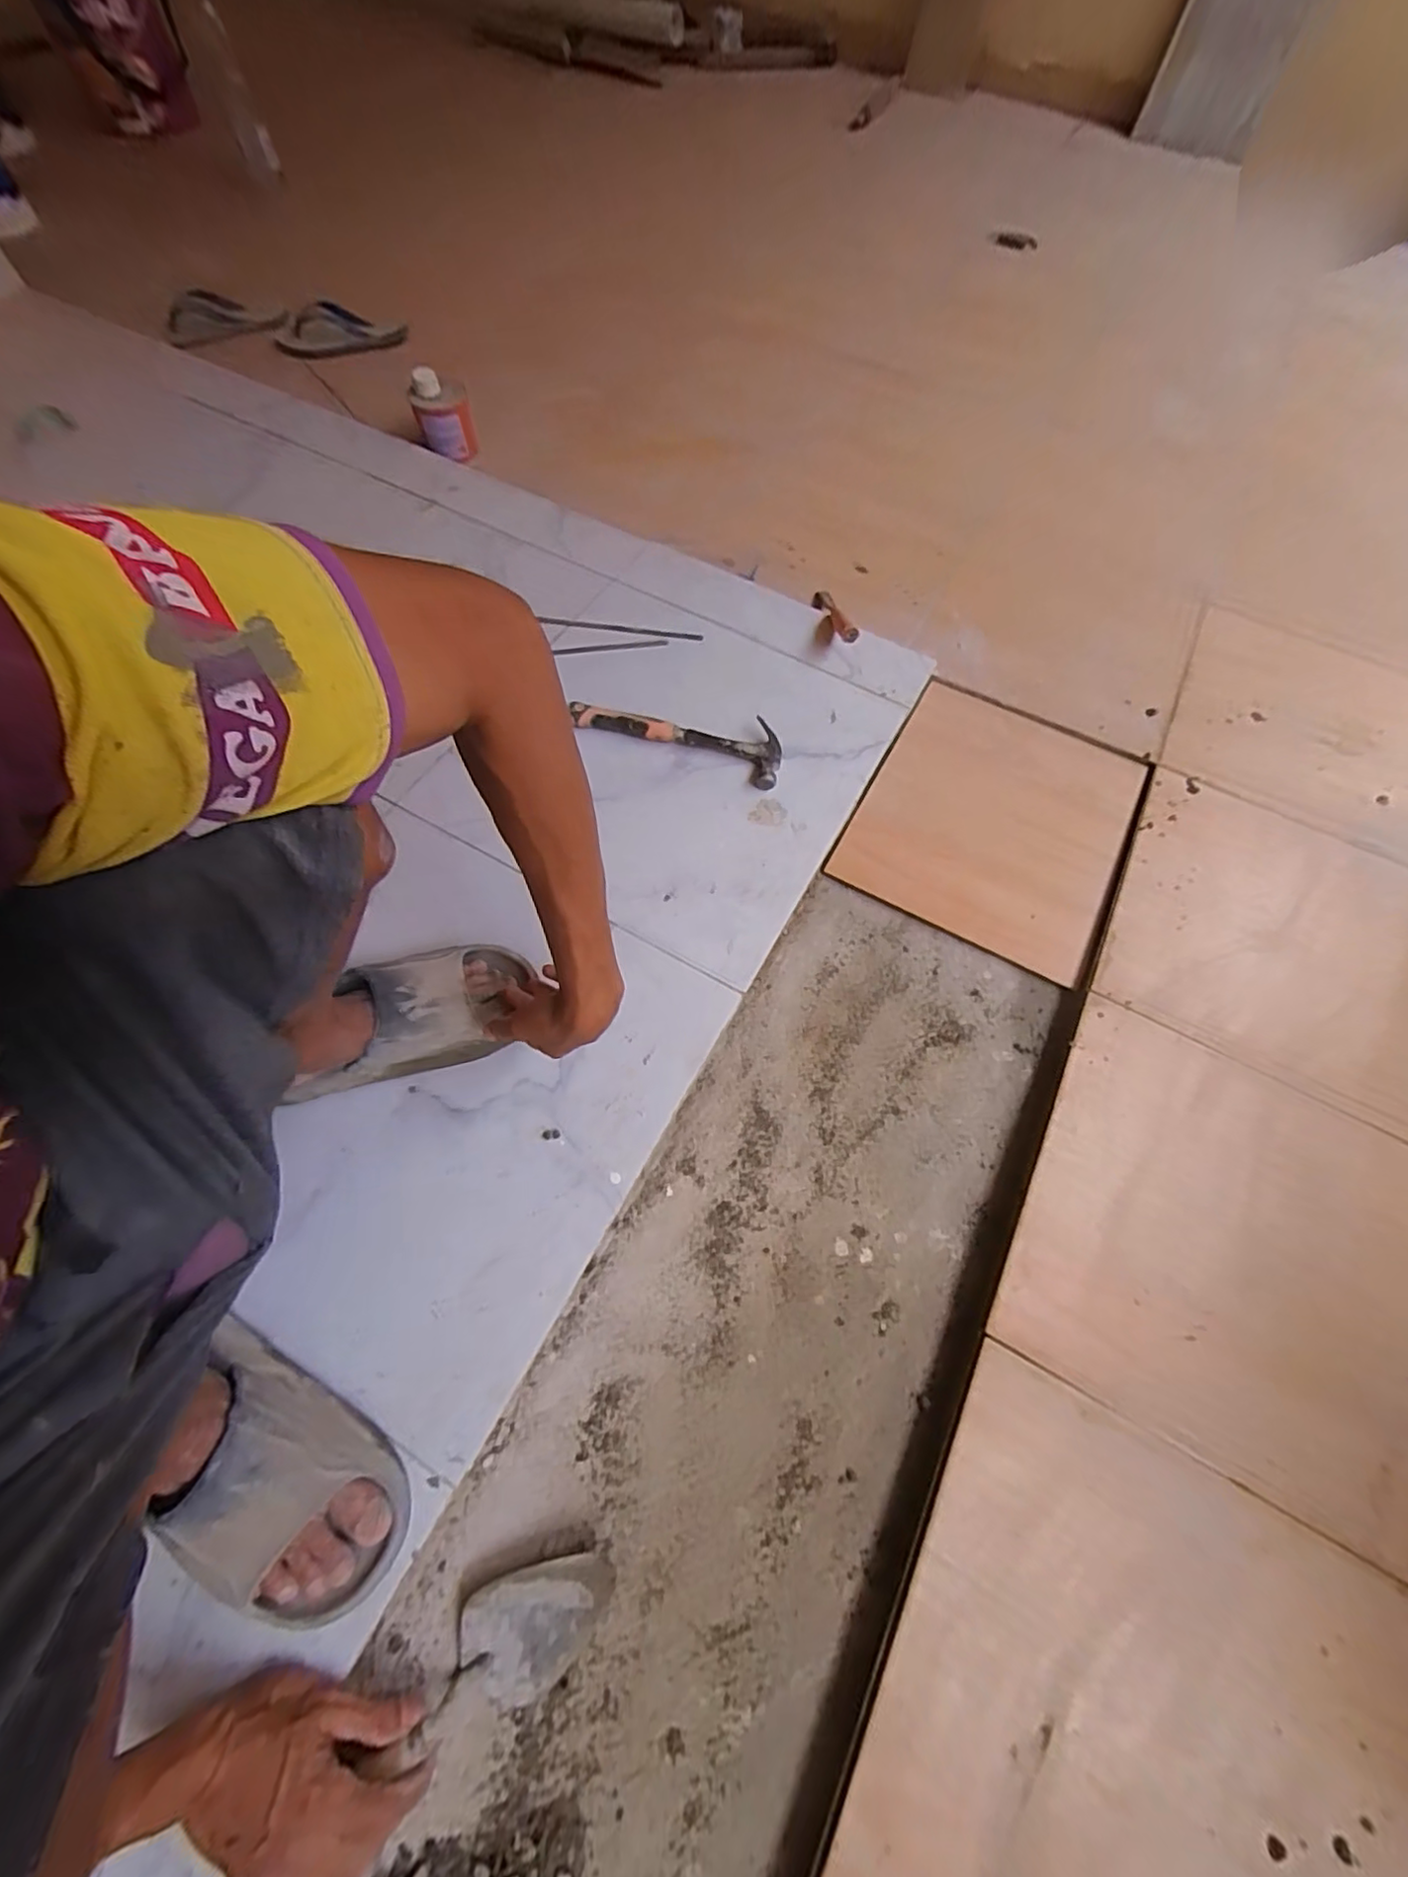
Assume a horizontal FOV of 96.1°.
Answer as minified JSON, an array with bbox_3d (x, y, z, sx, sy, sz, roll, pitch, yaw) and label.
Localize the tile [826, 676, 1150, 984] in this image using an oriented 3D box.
[{"bbox_3d":[0.400,-0.169,0.878,0.328,0.016,0.386,26,68,12],"label":"tile"}]

